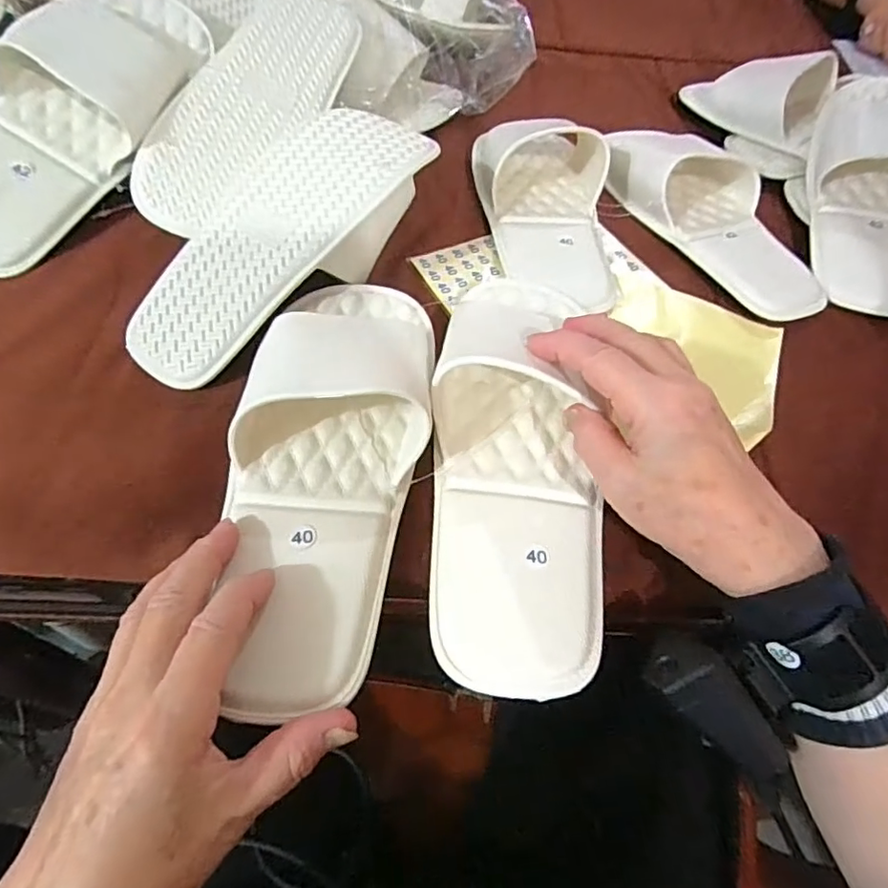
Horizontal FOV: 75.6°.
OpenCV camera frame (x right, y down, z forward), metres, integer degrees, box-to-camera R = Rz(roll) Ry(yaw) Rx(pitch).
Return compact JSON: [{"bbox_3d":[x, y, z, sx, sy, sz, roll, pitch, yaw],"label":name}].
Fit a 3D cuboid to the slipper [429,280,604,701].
[{"bbox_3d":[0.033,0.001,0.301,0.089,0.046,0.236,3,60,-3],"label":"slipper"}]

